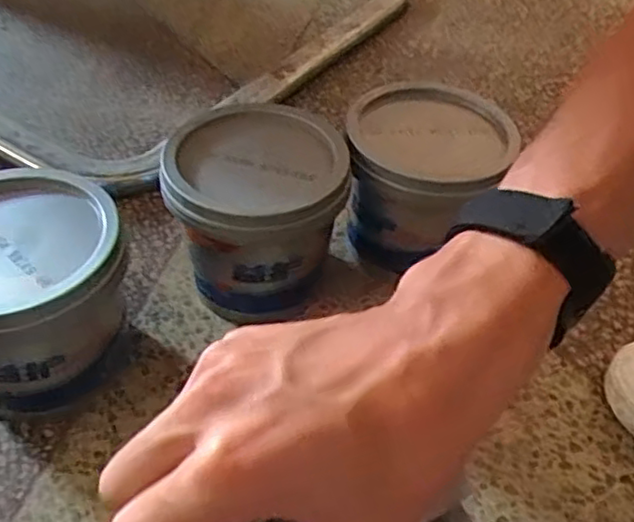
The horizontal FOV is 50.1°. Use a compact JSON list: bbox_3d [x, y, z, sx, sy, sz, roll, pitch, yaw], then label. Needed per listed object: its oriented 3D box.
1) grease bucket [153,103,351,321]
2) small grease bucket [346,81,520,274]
[{"bbox_3d":[-0.043,-0.030,0.489,0.115,0.116,0.115,2,45,-2],"label":"grease bucket"},{"bbox_3d":[0.076,-0.052,0.518,0.110,0.114,0.116,2,45,-2],"label":"small grease bucket"}]

